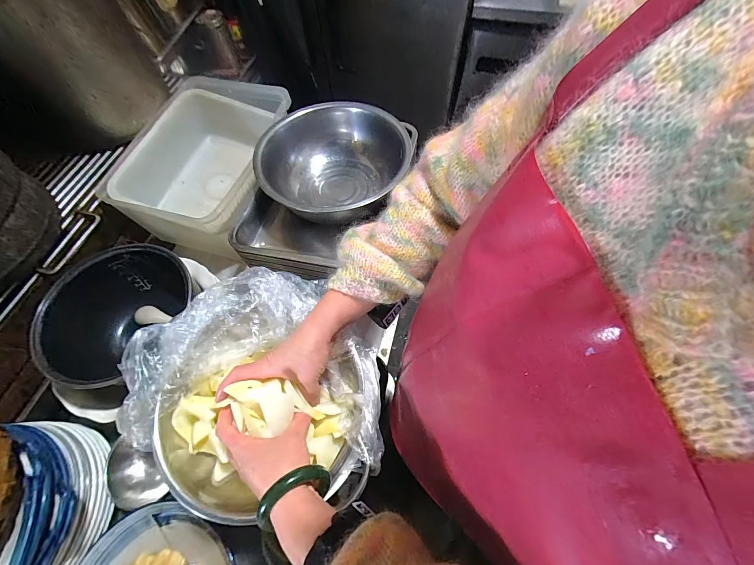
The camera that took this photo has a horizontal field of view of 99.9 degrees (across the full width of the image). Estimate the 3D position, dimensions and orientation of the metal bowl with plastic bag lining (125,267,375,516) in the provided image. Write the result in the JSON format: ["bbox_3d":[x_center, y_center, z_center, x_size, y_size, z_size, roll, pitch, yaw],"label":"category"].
[{"bbox_3d":[-0.155,0.137,0.420,0.319,0.131,0.268,-12,64,-4],"label":"metal bowl with plastic bag lining"}]

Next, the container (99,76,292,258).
[{"bbox_3d":[-0.374,-0.261,0.711,0.312,0.159,0.354,14,65,8],"label":"container"}]

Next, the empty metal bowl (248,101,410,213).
[{"bbox_3d":[-0.083,-0.222,0.635,0.273,0.115,0.275,-1,64,1],"label":"empty metal bowl"}]

